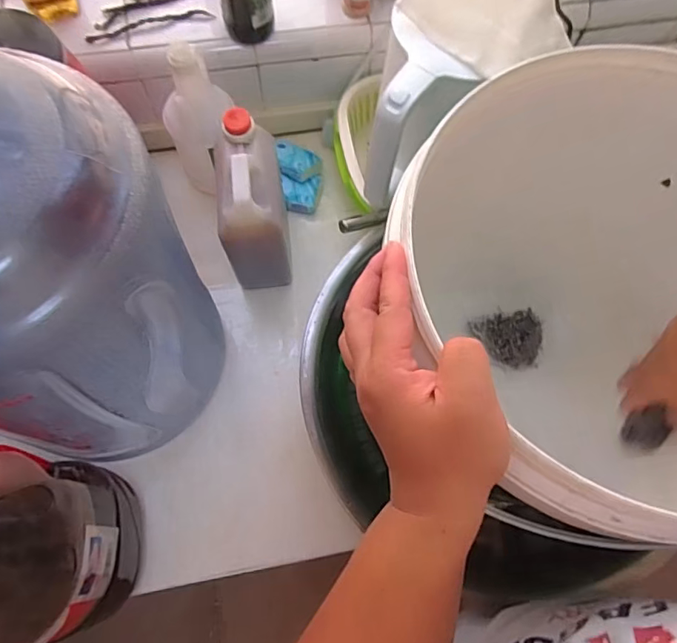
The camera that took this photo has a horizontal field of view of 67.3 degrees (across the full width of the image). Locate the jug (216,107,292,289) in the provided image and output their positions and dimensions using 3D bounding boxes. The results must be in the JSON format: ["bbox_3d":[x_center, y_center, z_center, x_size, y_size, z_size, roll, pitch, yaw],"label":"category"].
[{"bbox_3d":[-0.095,-0.130,0.601,0.076,0.201,0.116,-4,70,-4],"label":"jug"}]

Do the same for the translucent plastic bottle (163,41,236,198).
[{"bbox_3d":[-0.159,-0.246,0.624,0.071,0.192,0.077,1,69,-2],"label":"translucent plastic bottle"}]

